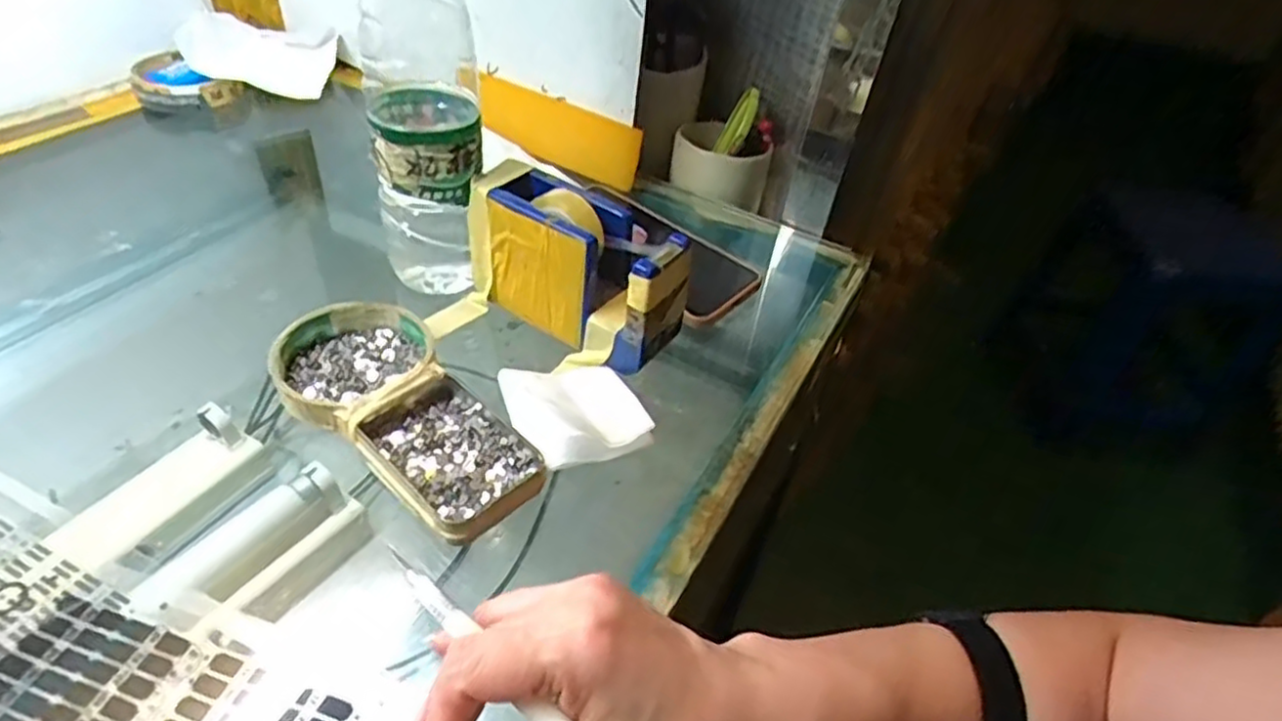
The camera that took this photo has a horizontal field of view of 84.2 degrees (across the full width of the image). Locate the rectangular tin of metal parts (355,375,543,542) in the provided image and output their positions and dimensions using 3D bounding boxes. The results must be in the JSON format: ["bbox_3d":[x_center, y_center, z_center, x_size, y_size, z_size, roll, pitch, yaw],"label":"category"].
[{"bbox_3d":[-0.095,0.046,0.359,0.092,0.016,0.066,35,50,28],"label":"rectangular tin of metal parts"}]

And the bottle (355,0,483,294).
[{"bbox_3d":[-0.125,-0.145,0.405,0.059,0.221,0.069,-10,45,-16],"label":"bottle"}]

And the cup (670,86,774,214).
[{"bbox_3d":[0.070,-0.178,0.601,0.083,0.079,0.077,12,43,5],"label":"cup"}]

